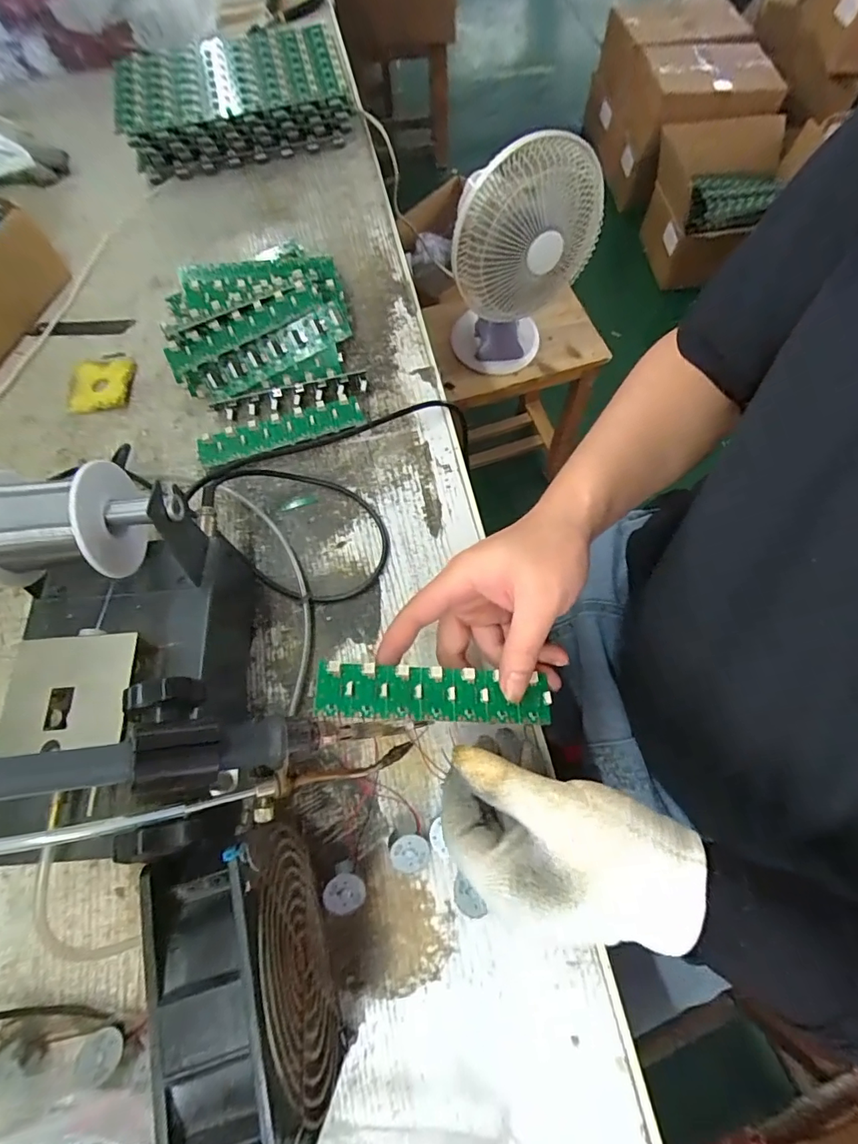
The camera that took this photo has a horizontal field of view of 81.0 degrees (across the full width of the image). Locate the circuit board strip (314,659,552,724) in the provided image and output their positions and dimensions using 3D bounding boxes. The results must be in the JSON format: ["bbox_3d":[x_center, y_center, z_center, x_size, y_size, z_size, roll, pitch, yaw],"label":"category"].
[{"bbox_3d":[0.004,0.071,0.292,0.137,0.005,0.031,7,65,-9],"label":"circuit board strip"}]

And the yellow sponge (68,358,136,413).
[{"bbox_3d":[-0.301,-0.174,0.464,0.054,0.008,0.061,-4,66,-1],"label":"yellow sponge"}]

